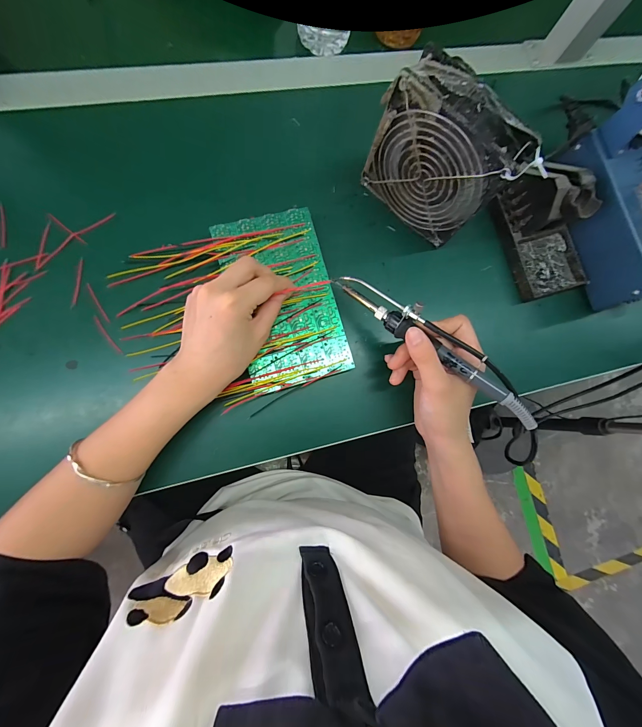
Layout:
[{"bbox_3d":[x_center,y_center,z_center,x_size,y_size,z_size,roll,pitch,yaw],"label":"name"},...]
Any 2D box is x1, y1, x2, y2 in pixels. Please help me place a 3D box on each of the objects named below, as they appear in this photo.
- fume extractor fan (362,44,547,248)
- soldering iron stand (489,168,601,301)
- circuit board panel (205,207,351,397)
[{"bbox_3d":[0.110,-0.186,0.289,0.128,0.117,0.045,39,81,-2],"label":"fume extractor fan"},{"bbox_3d":[0.255,-0.149,0.332,0.077,0.065,0.137,-19,87,-8],"label":"soldering iron stand"},{"bbox_3d":[-0.038,-0.066,0.305,0.100,0.004,0.172,-14,86,-8],"label":"circuit board panel"}]

